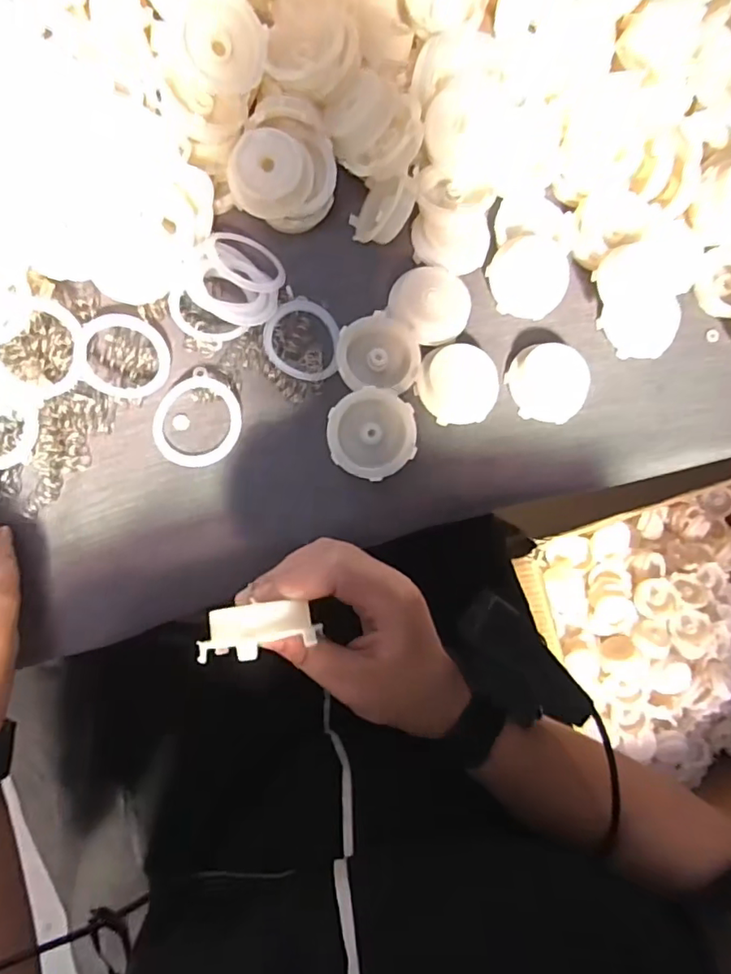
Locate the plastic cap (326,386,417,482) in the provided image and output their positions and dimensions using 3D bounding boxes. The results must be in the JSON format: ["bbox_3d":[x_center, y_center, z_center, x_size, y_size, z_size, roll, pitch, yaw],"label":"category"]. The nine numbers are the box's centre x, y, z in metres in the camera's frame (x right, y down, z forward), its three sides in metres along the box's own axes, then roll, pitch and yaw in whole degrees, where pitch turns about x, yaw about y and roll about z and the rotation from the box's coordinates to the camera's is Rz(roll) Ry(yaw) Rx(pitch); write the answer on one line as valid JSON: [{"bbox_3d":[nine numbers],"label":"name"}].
[{"bbox_3d":[0.003,-0.033,0.357,0.052,0.022,0.055,1,80,-8],"label":"plastic cap"}]

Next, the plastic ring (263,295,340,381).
[{"bbox_3d":[-0.040,-0.097,0.363,0.047,0.010,0.057,2,80,-8],"label":"plastic ring"}]

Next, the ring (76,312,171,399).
[{"bbox_3d":[-0.148,-0.081,0.348,0.051,0.011,0.051,1,80,-8],"label":"ring"}]

